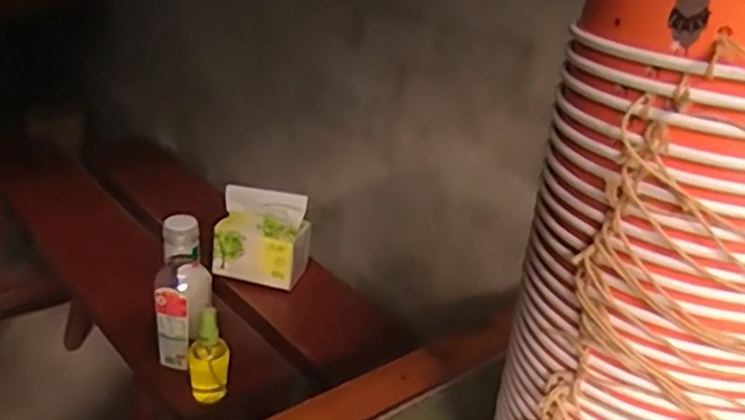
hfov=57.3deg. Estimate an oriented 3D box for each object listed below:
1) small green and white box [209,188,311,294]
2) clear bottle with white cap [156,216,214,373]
[{"bbox_3d":[-0.172,0.042,1.063,0.144,0.130,0.069,6,26,0],"label":"small green and white box"},{"bbox_3d":[-0.233,0.101,0.836,0.066,0.190,0.061,0,26,-13],"label":"clear bottle with white cap"}]

